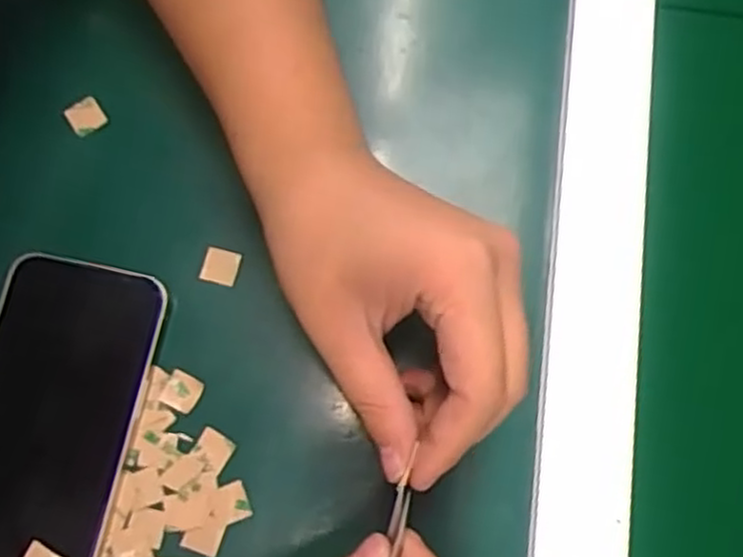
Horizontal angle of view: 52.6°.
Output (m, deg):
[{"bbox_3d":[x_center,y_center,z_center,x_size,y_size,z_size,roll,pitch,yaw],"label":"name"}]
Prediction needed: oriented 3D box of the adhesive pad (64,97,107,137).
[{"bbox_3d":[-0.136,-0.077,0.359,0.016,0.005,0.014,-35,81,-7],"label":"adhesive pad"}]

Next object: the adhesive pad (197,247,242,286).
[{"bbox_3d":[-0.069,-0.005,0.341,0.016,0.004,0.016,12,79,2],"label":"adhesive pad"}]

